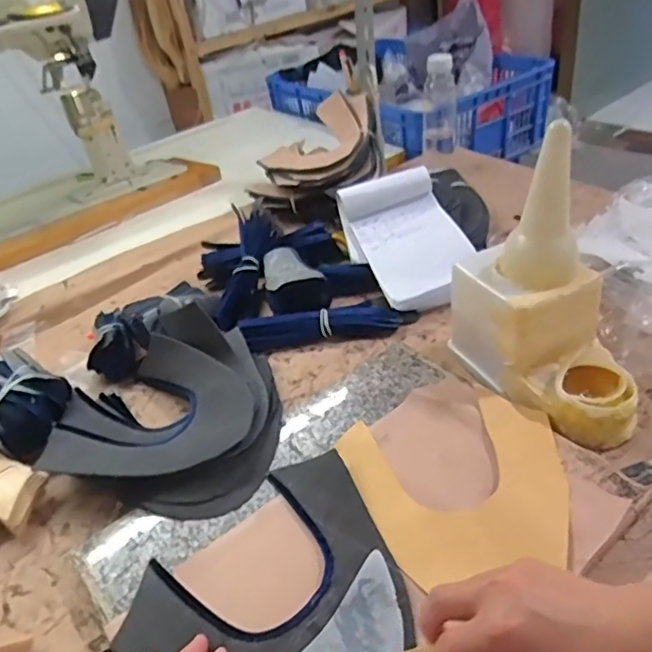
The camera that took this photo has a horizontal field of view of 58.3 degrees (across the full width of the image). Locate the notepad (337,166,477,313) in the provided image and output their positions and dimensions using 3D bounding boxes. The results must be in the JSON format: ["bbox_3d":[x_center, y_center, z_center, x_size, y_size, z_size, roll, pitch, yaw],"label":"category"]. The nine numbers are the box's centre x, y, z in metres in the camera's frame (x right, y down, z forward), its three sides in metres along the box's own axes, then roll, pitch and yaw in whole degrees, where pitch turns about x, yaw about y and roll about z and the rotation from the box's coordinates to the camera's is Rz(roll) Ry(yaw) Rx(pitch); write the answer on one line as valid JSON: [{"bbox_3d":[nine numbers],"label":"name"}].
[{"bbox_3d":[0.110,-0.121,0.792,0.133,0.076,0.221,-14,39,-8],"label":"notepad"}]

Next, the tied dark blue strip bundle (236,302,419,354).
[{"bbox_3d":[0.003,-0.006,0.734,0.212,0.028,0.050,-11,39,-4],"label":"tied dark blue strip bundle"}]

